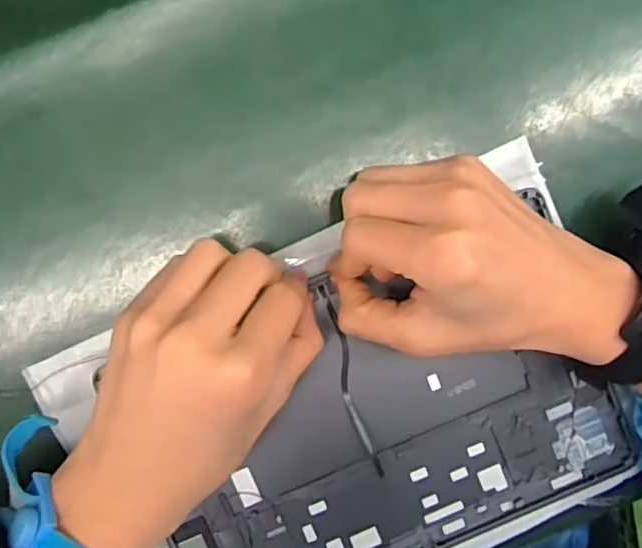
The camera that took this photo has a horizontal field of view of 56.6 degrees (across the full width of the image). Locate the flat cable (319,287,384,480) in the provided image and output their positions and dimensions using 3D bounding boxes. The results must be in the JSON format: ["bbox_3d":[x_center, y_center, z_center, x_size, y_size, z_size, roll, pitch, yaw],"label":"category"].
[{"bbox_3d":[0.016,0.058,0.322,0.010,0.008,0.107,-15,92,-3],"label":"flat cable"}]

